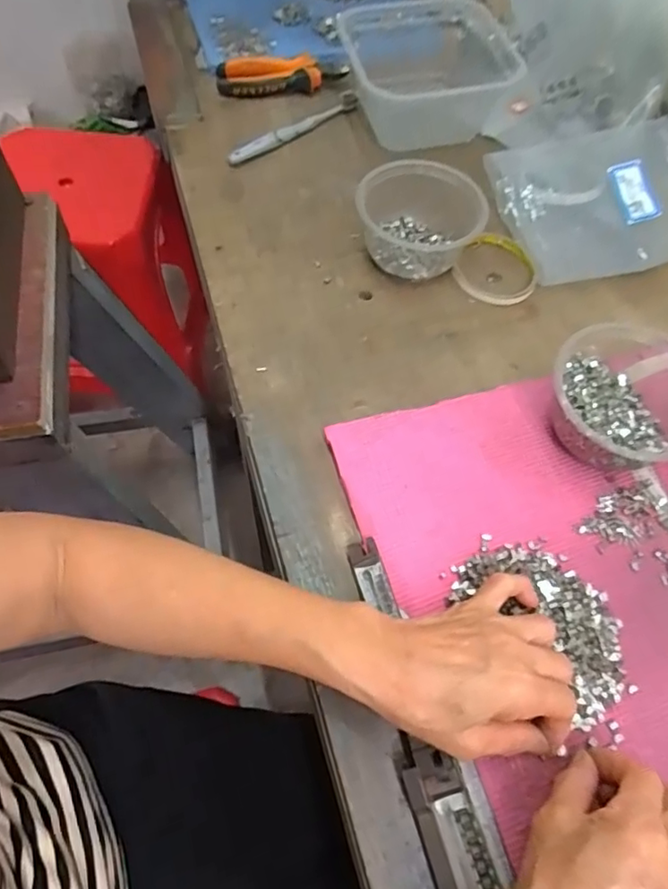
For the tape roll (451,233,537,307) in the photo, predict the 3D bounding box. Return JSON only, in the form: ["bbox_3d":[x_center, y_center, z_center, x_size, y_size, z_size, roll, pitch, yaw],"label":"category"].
[{"bbox_3d":[0.158,-0.170,0.557,0.077,0.014,0.083,0,62,-1],"label":"tape roll"}]

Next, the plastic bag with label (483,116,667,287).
[{"bbox_3d":[0.278,-0.249,0.582,0.214,0.030,0.159,-13,63,-12],"label":"plastic bag with label"}]

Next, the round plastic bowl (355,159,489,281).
[{"bbox_3d":[0.079,-0.208,0.537,0.114,0.064,0.098,7,61,2],"label":"round plastic bowl"}]

